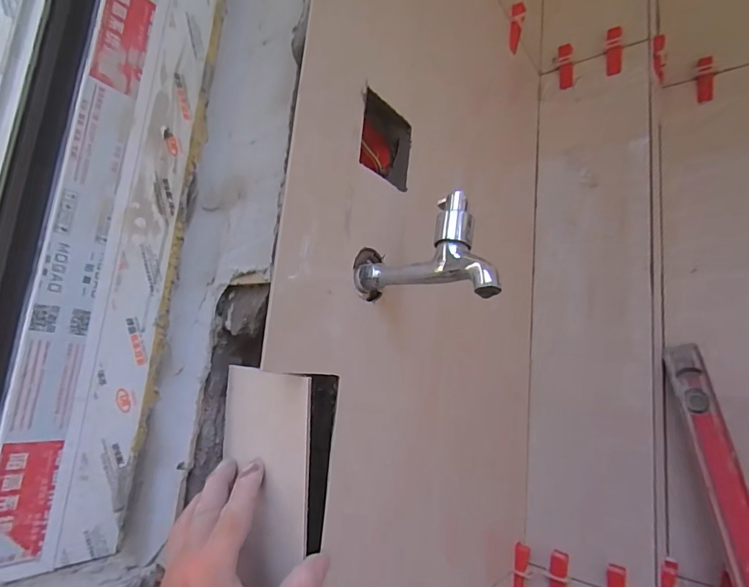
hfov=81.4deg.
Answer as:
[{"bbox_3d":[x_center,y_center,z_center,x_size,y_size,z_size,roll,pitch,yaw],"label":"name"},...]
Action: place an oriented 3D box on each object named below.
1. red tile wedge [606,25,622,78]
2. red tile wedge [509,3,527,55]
[{"bbox_3d":[0.381,-0.385,0.693,0.022,0.076,0.011,-1,-12,36],"label":"red tile wedge"},{"bbox_3d":[0.219,-0.409,0.672,0.021,0.066,0.013,5,17,4],"label":"red tile wedge"}]

